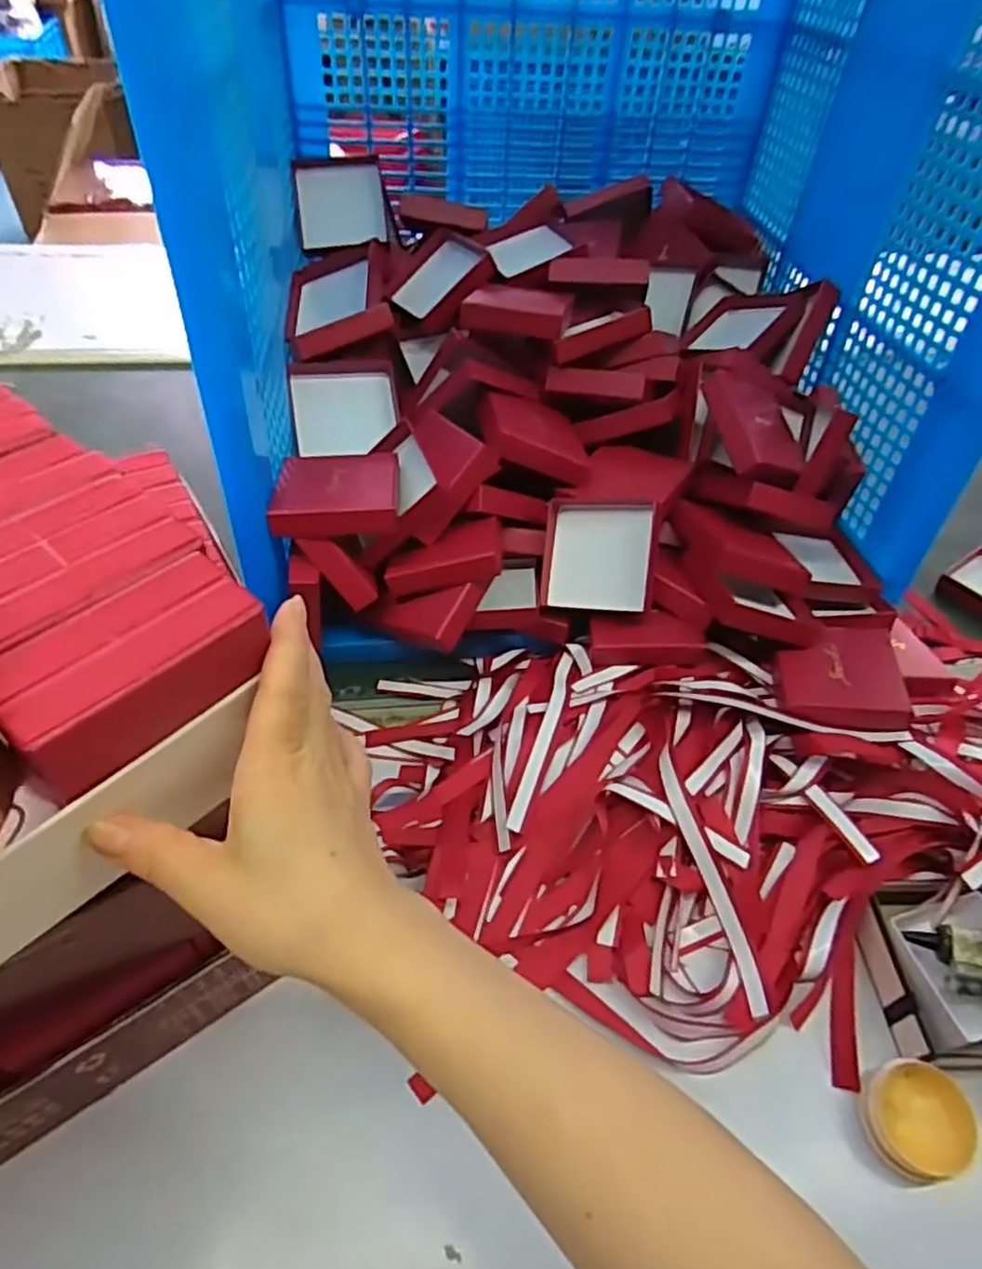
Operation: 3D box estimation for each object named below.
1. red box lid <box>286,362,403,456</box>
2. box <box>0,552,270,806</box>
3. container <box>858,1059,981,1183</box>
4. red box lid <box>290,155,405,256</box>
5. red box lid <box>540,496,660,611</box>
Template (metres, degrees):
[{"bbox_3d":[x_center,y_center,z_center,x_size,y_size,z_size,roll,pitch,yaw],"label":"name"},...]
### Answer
[{"bbox_3d":[-0.128,-0.202,0.634,0.091,0.019,0.088,-6,79,-16],"label":"red box lid"},{"bbox_3d":[-0.130,0.012,0.263,0.042,0.035,0.087,36,54,26],"label":"box"},{"bbox_3d":[0.237,0.267,0.396,0.057,0.020,0.053,2,47,-2],"label":"container"},{"bbox_3d":[-0.158,-0.448,0.753,0.110,0.039,0.107,-10,84,3],"label":"red box lid"},{"bbox_3d":[0.089,-0.066,0.584,0.095,0.020,0.092,4,82,38],"label":"red box lid"}]

